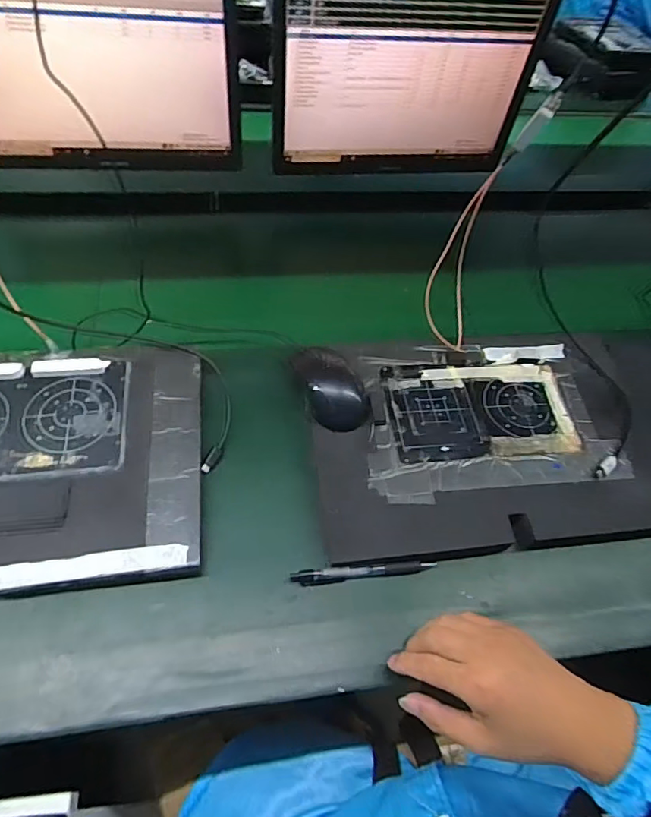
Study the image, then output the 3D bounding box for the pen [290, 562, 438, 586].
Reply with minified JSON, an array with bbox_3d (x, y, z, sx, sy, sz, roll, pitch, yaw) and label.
[{"bbox_3d":[0.038,0.160,0.515,0.141,0.016,0.014,-1,55,-8],"label":"pen"}]

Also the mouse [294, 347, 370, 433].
[{"bbox_3d":[0.010,-0.027,0.598,0.067,0.037,0.108,-15,58,-17],"label":"mouse"}]

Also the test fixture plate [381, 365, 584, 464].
[{"bbox_3d":[0.176,0.002,0.598,0.206,0.018,0.120,-3,55,-9],"label":"test fixture plate"}]

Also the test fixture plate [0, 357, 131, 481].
[{"bbox_3d":[-0.309,0.005,0.536,0.203,0.007,0.145,-4,59,-9],"label":"test fixture plate"}]

